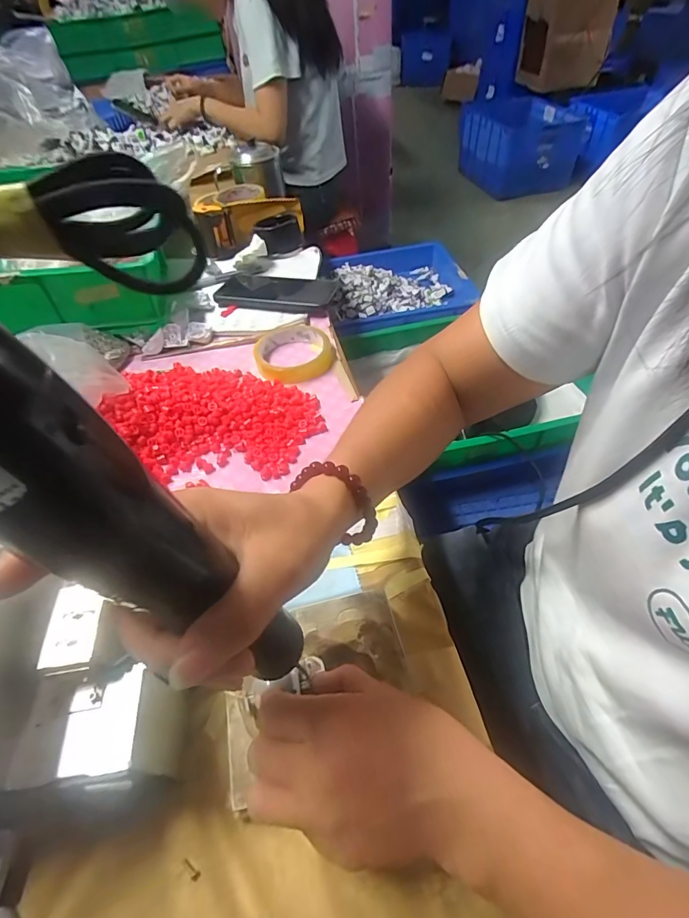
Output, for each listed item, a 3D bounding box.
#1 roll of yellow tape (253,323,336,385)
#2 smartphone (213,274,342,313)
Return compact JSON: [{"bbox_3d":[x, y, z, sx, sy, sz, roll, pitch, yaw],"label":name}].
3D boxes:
[{"bbox_3d":[-0.061,-0.130,0.521,0.089,0.021,0.099,-14,51,-8],"label":"roll of yellow tape"},{"bbox_3d":[-0.095,-0.238,0.619,0.175,0.016,0.085,12,52,15],"label":"smartphone"}]

